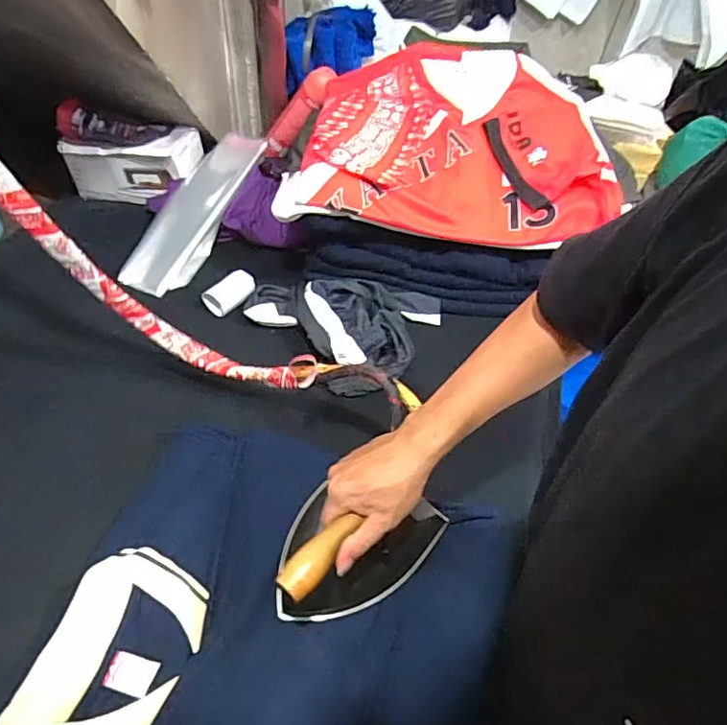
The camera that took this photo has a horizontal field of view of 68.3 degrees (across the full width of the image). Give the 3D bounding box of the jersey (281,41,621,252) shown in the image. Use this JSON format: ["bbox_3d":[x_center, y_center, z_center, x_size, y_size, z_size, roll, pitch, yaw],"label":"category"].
[{"bbox_3d":[0.138,-0.362,0.882,0.519,0.181,0.285,4,49,0],"label":"jersey"}]

